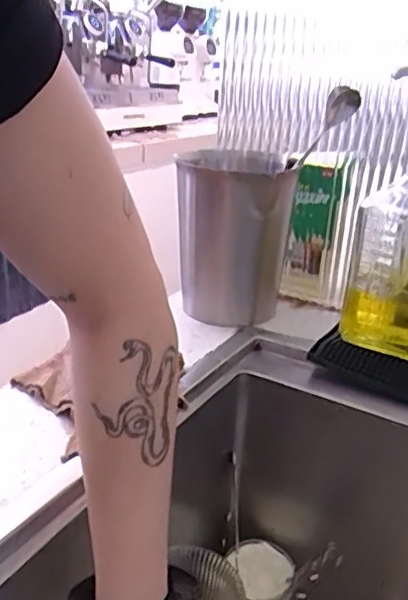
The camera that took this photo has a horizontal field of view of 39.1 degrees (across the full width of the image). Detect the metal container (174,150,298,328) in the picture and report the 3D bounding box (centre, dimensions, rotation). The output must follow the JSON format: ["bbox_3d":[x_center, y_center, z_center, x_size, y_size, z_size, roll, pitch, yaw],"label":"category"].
[{"bbox_3d":[0.036,-0.081,0.677,0.121,0.169,0.122,6,23,8],"label":"metal container"}]

